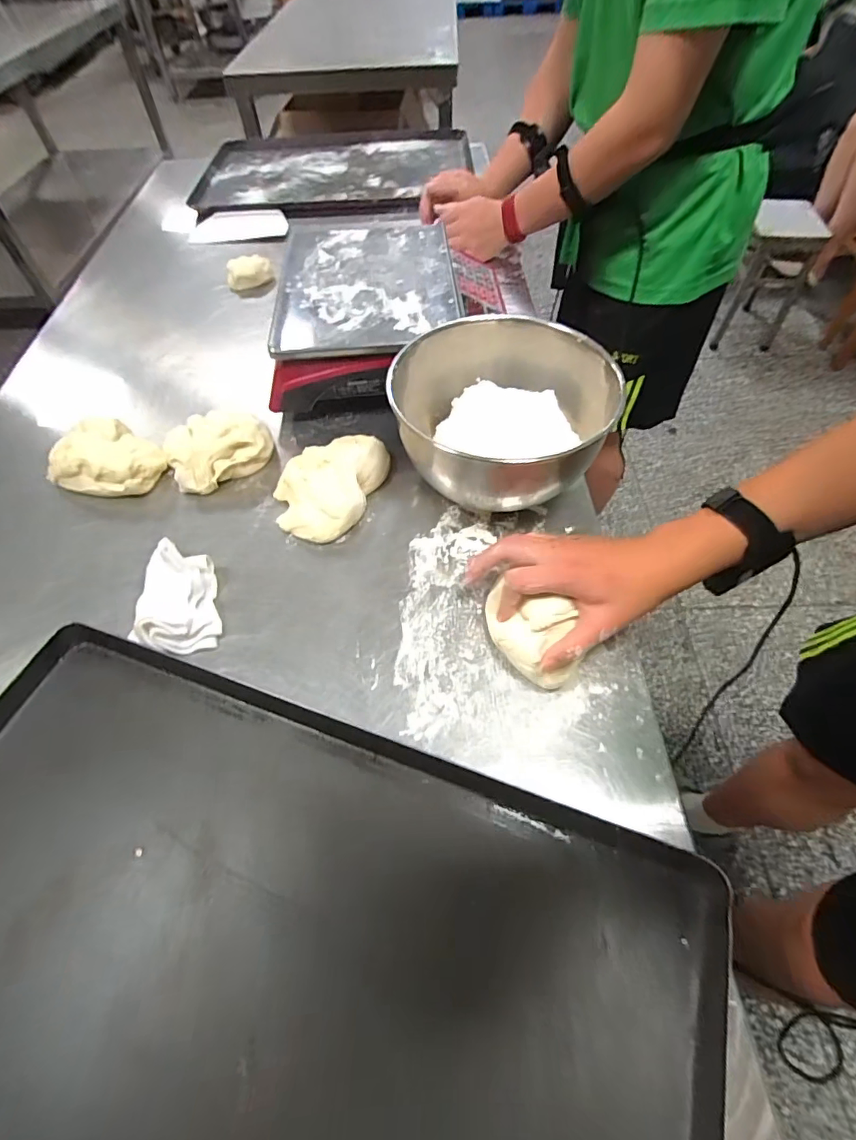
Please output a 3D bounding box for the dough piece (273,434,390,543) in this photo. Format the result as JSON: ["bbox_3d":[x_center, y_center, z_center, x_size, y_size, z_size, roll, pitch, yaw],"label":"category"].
[{"bbox_3d":[-0.114,-0.104,0.557,0.109,0.046,0.144,22,60,15],"label":"dough piece"}]

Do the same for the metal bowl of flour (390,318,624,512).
[{"bbox_3d":[0.073,-0.159,0.541,0.211,0.133,0.205,-1,57,1],"label":"metal bowl of flour"}]

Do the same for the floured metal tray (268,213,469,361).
[{"bbox_3d":[-0.081,-0.387,0.645,0.226,0.025,0.313,-4,57,-1],"label":"floured metal tray"}]

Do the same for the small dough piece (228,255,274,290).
[{"bbox_3d":[-0.307,-0.512,0.845,0.076,0.047,0.053,-13,57,-6],"label":"small dough piece"}]

